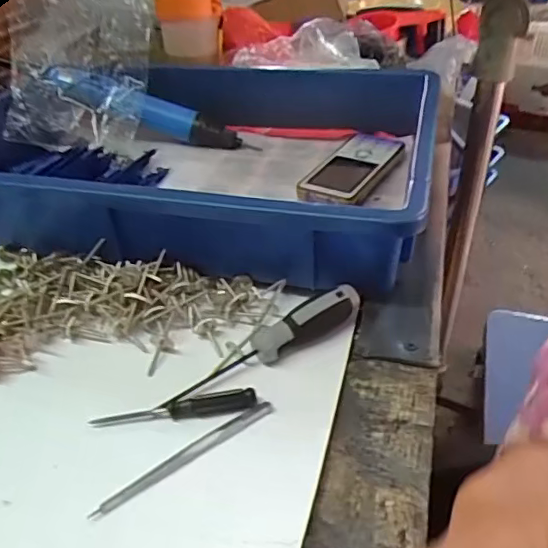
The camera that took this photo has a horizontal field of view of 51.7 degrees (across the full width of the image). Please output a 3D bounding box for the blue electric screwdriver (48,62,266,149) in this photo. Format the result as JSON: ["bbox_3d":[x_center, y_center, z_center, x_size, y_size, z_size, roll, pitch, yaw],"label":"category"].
[{"bbox_3d":[-0.131,-0.175,0.598,0.217,0.034,0.037,20,37,-4],"label":"blue electric screwdriver"}]

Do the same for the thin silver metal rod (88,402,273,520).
[{"bbox_3d":[-0.046,0.095,0.298,0.106,0.004,0.009,-26,41,-27],"label":"thin silver metal rod"}]

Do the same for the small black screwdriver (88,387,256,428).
[{"bbox_3d":[-0.057,0.076,0.322,0.091,0.010,0.013,-5,36,-2],"label":"small black screwdriver"}]

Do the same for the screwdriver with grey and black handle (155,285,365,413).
[{"bbox_3d":[-0.005,0.041,0.353,0.138,0.027,0.021,-19,39,-21],"label":"screwdriver with grey and black handle"}]

